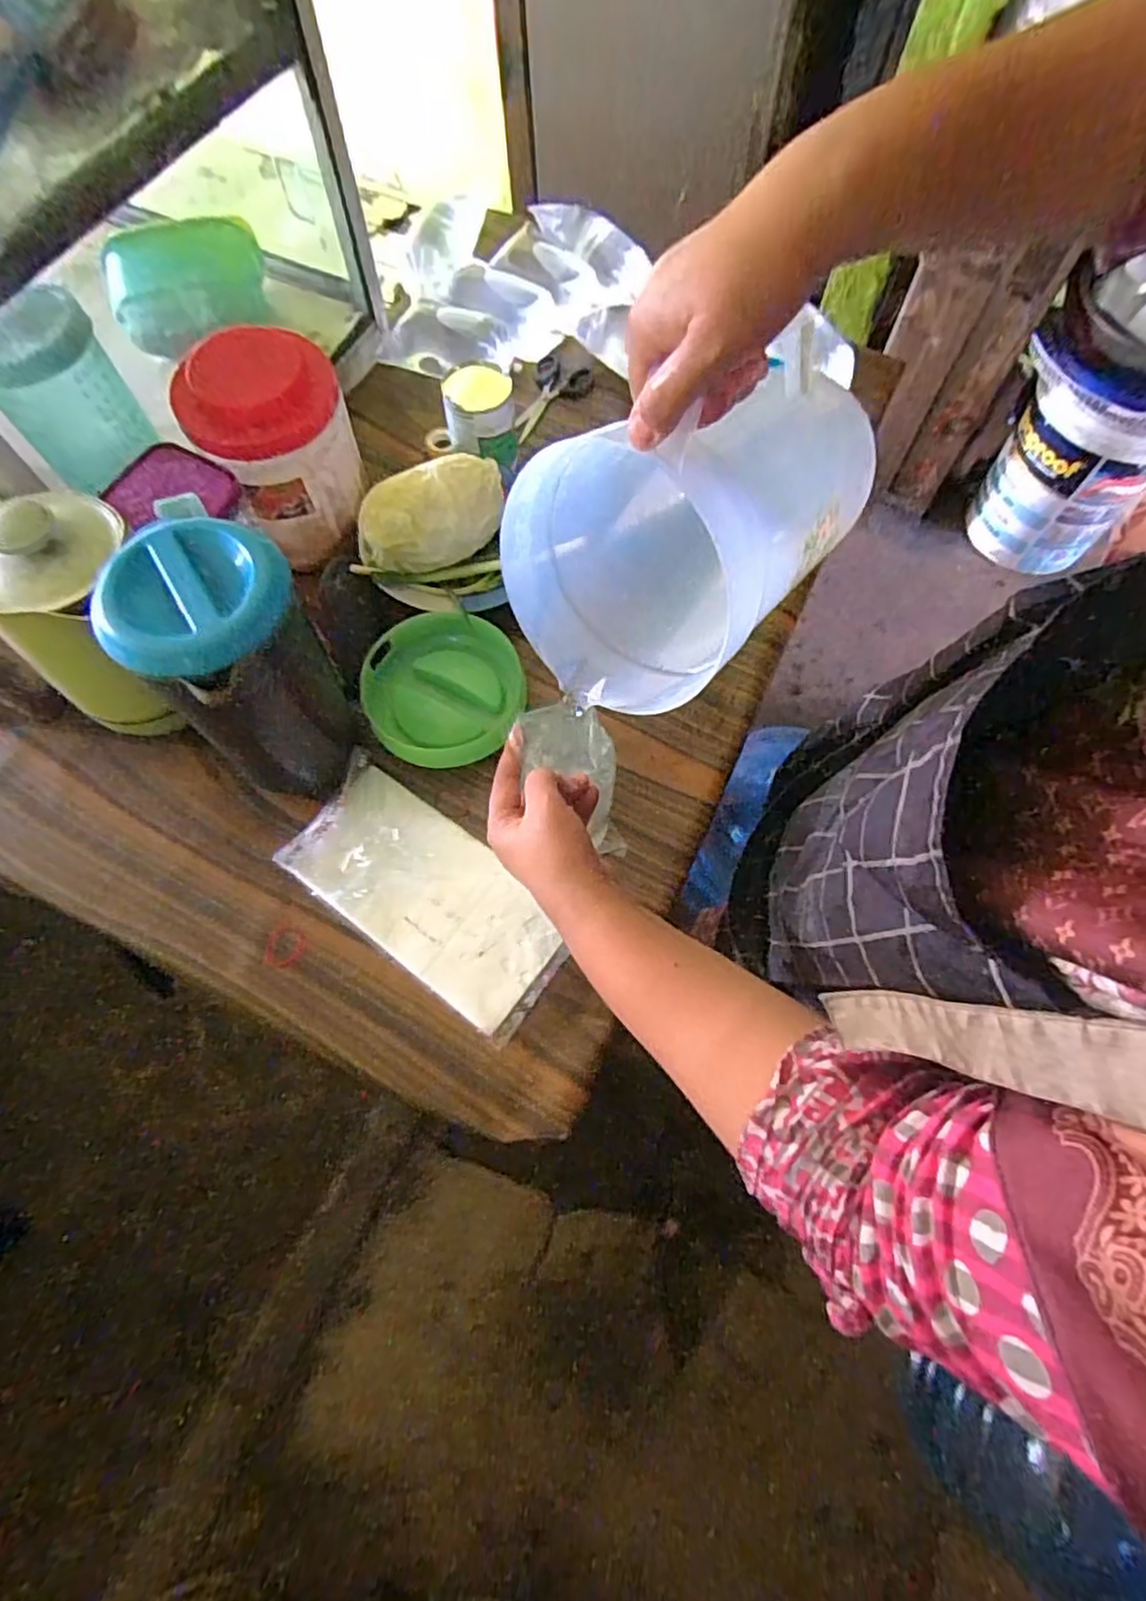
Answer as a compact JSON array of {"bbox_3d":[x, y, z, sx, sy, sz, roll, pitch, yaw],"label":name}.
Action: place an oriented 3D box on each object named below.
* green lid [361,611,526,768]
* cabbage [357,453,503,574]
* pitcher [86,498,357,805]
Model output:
[{"bbox_3d":[-0.127,-0.108,0.659,0.146,0.032,0.156,0,68,0],"label":"green lid"},{"bbox_3d":[-0.141,-0.290,0.684,0.156,0.077,0.092,-18,71,-6],"label":"cabbage"},{"bbox_3d":[-0.267,-0.107,0.555,0.129,0.225,0.122,0,68,0],"label":"pitcher"}]

